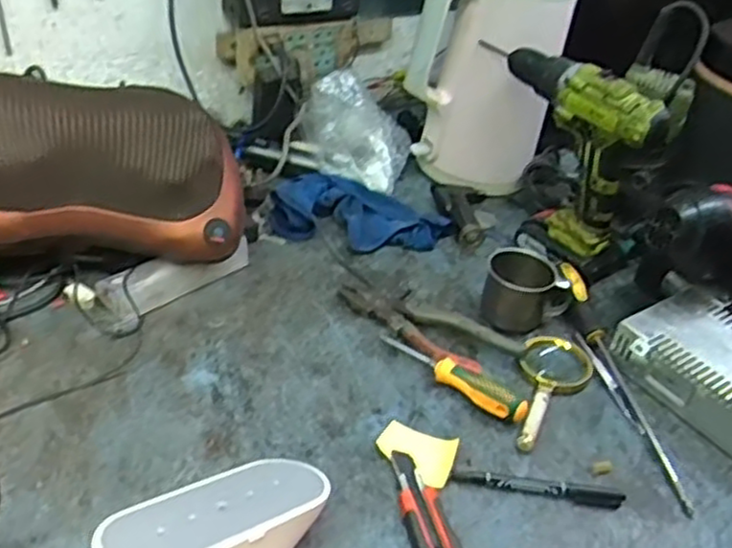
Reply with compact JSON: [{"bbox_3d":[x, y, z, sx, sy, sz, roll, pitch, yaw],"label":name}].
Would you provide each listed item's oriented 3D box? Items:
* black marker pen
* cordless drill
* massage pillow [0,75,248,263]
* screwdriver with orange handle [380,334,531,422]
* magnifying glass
[{"bbox_3d":[0.137,0.171,0.587,0.134,0.008,0.017,7,37,0],"label":"black marker pen"},{"bbox_3d":[0.214,-0.131,0.820,0.187,0.209,0.091,23,40,20],"label":"cordless drill"},{"bbox_3d":[-0.267,-0.097,0.708,0.293,0.159,0.100,2,3,-21],"label":"massage pillow"},{"bbox_3d":[0.078,0.086,0.668,0.152,0.032,0.023,33,44,30],"label":"screwdriver with orange handle"},{"bbox_3d":[0.165,0.104,0.677,0.063,0.015,0.157,22,39,19],"label":"magnifying glass"}]

